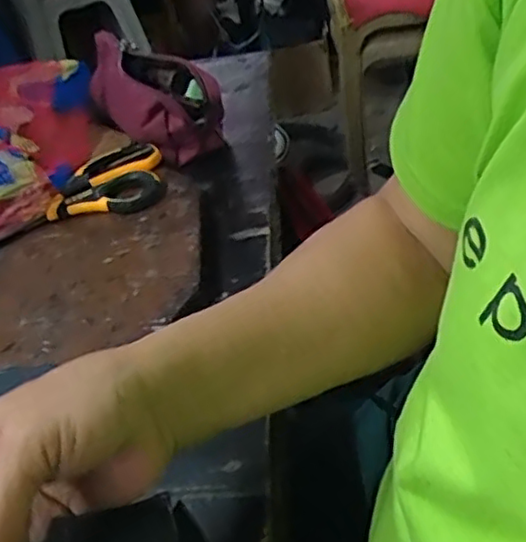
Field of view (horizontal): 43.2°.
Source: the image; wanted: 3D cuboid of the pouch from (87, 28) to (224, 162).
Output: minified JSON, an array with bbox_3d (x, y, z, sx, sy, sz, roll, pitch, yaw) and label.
[{"bbox_3d":[-0.114,-0.175,0.651,0.093,0.069,0.182,-24,44,-13],"label":"pouch"}]

